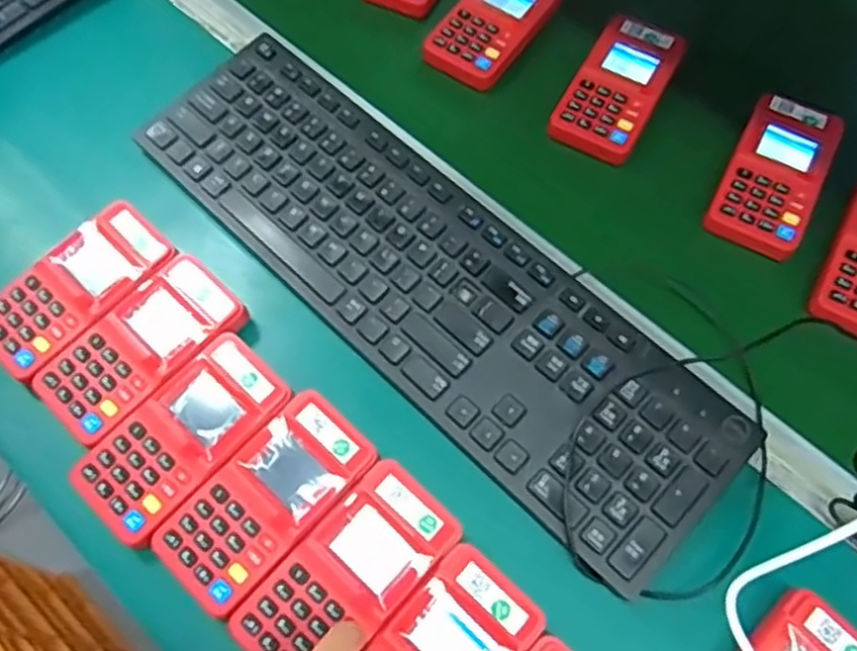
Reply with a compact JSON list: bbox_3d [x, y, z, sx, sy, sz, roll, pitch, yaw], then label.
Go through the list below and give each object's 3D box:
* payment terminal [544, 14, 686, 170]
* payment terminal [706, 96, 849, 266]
[{"bbox_3d":[0.142,-0.179,0.547,0.063,0.021,0.121,27,66,13],"label":"payment terminal"},{"bbox_3d":[0.244,-0.107,0.514,0.061,0.021,0.120,26,66,12],"label":"payment terminal"}]

